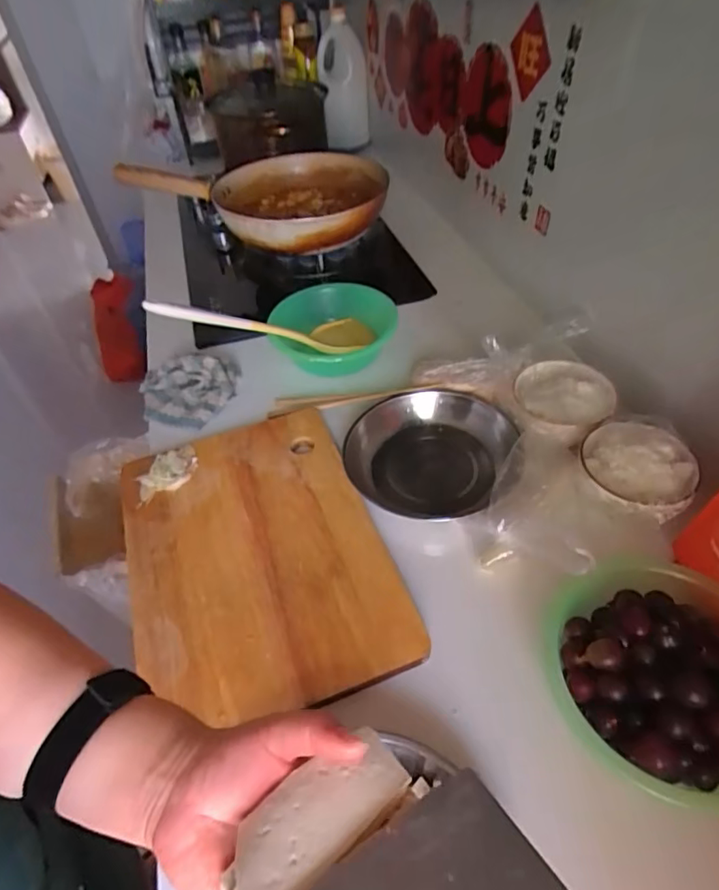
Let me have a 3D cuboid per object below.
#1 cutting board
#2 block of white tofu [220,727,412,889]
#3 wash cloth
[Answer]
[{"bbox_3d":[-0.114,0.106,0.551,0.251,0.012,0.347,-18,48,-11],"label":"cutting board"},{"bbox_3d":[-0.022,0.186,0.262,0.096,0.020,0.044,-30,51,-20],"label":"block of white tofu"},{"bbox_3d":[-0.244,-0.079,0.734,0.142,0.049,0.118,-9,47,-3],"label":"wash cloth"}]

